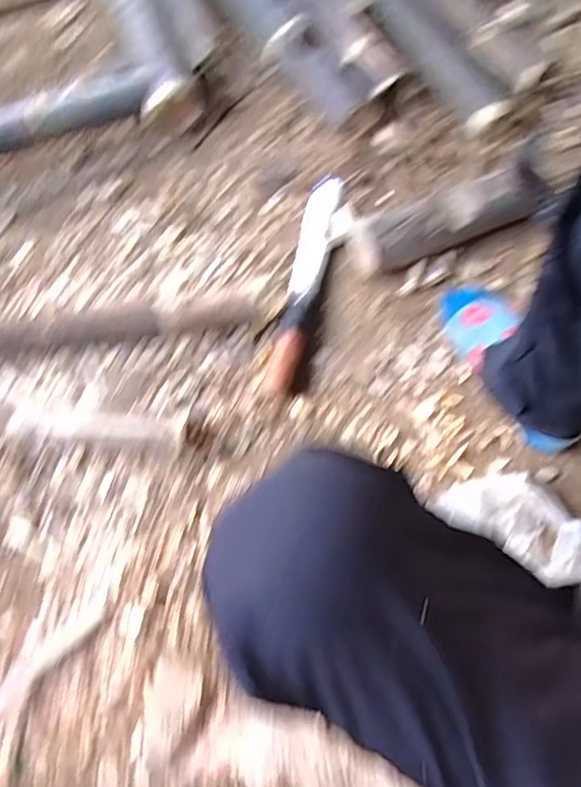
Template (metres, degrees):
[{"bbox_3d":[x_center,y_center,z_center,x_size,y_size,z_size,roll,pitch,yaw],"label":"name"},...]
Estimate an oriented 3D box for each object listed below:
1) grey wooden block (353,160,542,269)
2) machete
[{"bbox_3d":[0.215,-0.241,0.783,0.260,0.075,0.076,-20,72,-6],"label":"grey wooden block"},{"bbox_3d":[0.019,-0.159,0.775,0.053,0.031,0.352,11,71,4],"label":"machete"}]

